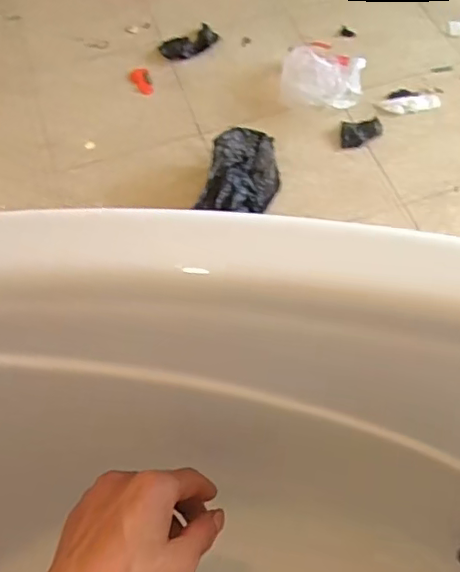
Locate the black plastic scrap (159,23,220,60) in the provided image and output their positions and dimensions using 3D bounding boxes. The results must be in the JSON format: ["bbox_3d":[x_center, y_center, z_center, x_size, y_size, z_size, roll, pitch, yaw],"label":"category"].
[{"bbox_3d":[-0.090,-0.538,1.257,0.128,0.018,0.069,-28,65,-13],"label":"black plastic scrap"}]

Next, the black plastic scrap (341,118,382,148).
[{"bbox_3d":[0.258,-0.303,1.120,0.088,0.004,0.063,-10,62,-4],"label":"black plastic scrap"}]

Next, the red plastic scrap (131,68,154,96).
[{"bbox_3d":[-0.184,-0.432,1.203,0.040,0.005,0.082,-20,63,-9],"label":"red plastic scrap"}]

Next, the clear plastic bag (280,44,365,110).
[{"bbox_3d":[0.192,-0.448,1.172,0.160,0.056,0.174,9,62,7],"label":"clear plastic bag"}]

